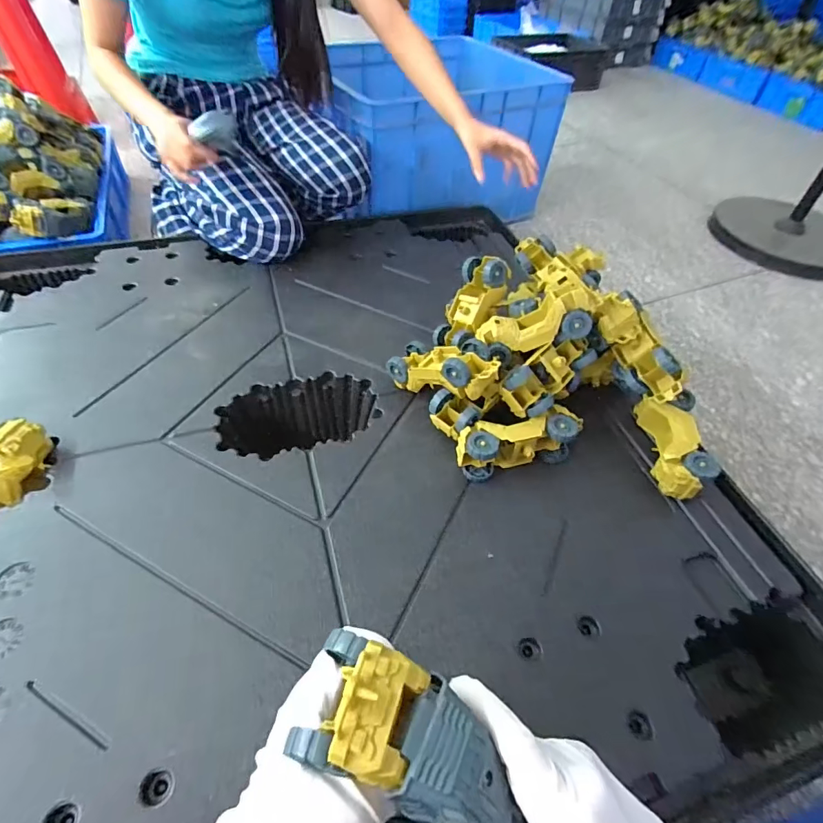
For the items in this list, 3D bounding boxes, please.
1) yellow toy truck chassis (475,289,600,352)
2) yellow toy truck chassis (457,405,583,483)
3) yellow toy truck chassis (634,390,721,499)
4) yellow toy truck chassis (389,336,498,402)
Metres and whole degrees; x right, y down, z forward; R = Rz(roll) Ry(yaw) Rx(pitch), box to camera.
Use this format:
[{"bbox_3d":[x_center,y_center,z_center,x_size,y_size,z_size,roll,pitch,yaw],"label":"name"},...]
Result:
[{"bbox_3d":[0.173,-0.128,0.617,0.167,0.055,0.064,-13,50,19],"label":"yellow toy truck chassis"},{"bbox_3d":[0.148,0.039,0.589,0.179,0.057,0.063,-13,54,-13],"label":"yellow toy truck chassis"},{"bbox_3d":[0.354,0.041,0.595,0.062,0.056,0.150,7,52,2],"label":"yellow toy truck chassis"},{"bbox_3d":[0.049,-0.057,0.624,0.177,0.073,0.067,9,45,42],"label":"yellow toy truck chassis"}]

